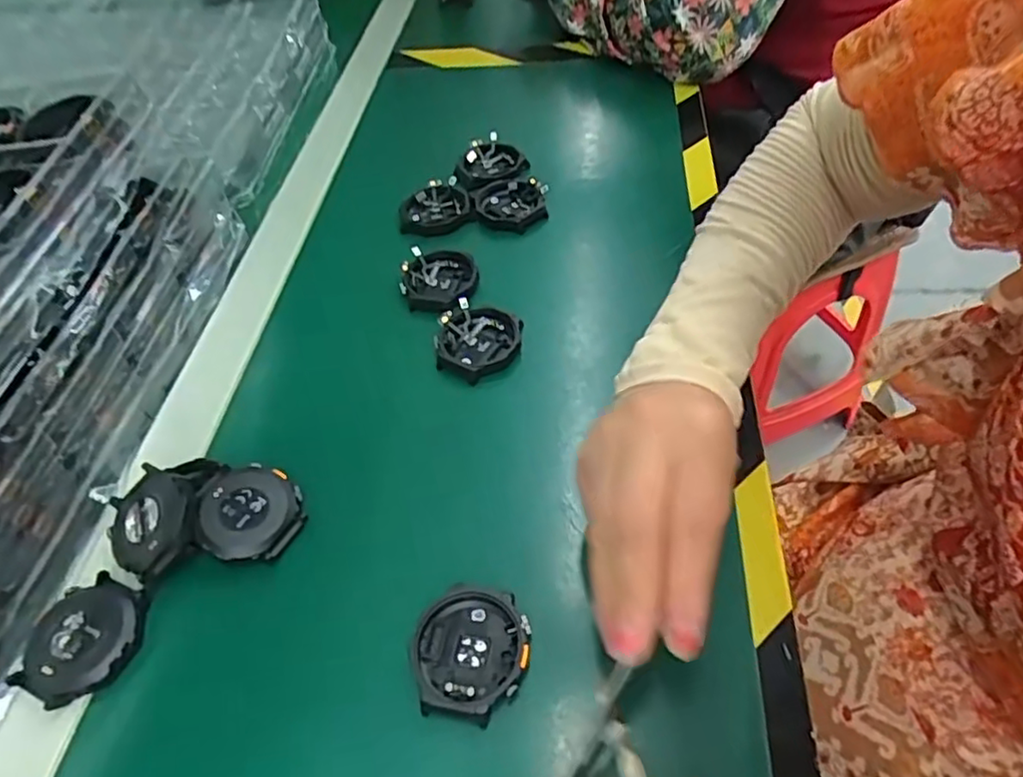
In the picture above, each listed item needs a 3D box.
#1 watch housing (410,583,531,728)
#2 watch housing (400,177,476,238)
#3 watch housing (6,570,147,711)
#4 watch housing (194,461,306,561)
[{"bbox_3d":[-0.018,0.113,0.273,0.049,0.012,0.052,-4,50,5],"label":"watch housing"},{"bbox_3d":[-0.056,-0.130,0.466,0.051,0.017,0.046,-19,51,-7],"label":"watch housing"},{"bbox_3d":[-0.193,0.113,0.290,0.047,0.011,0.053,12,53,17],"label":"watch housing"},{"bbox_3d":[-0.130,0.062,0.320,0.047,0.013,0.049,1,56,-14],"label":"watch housing"}]

